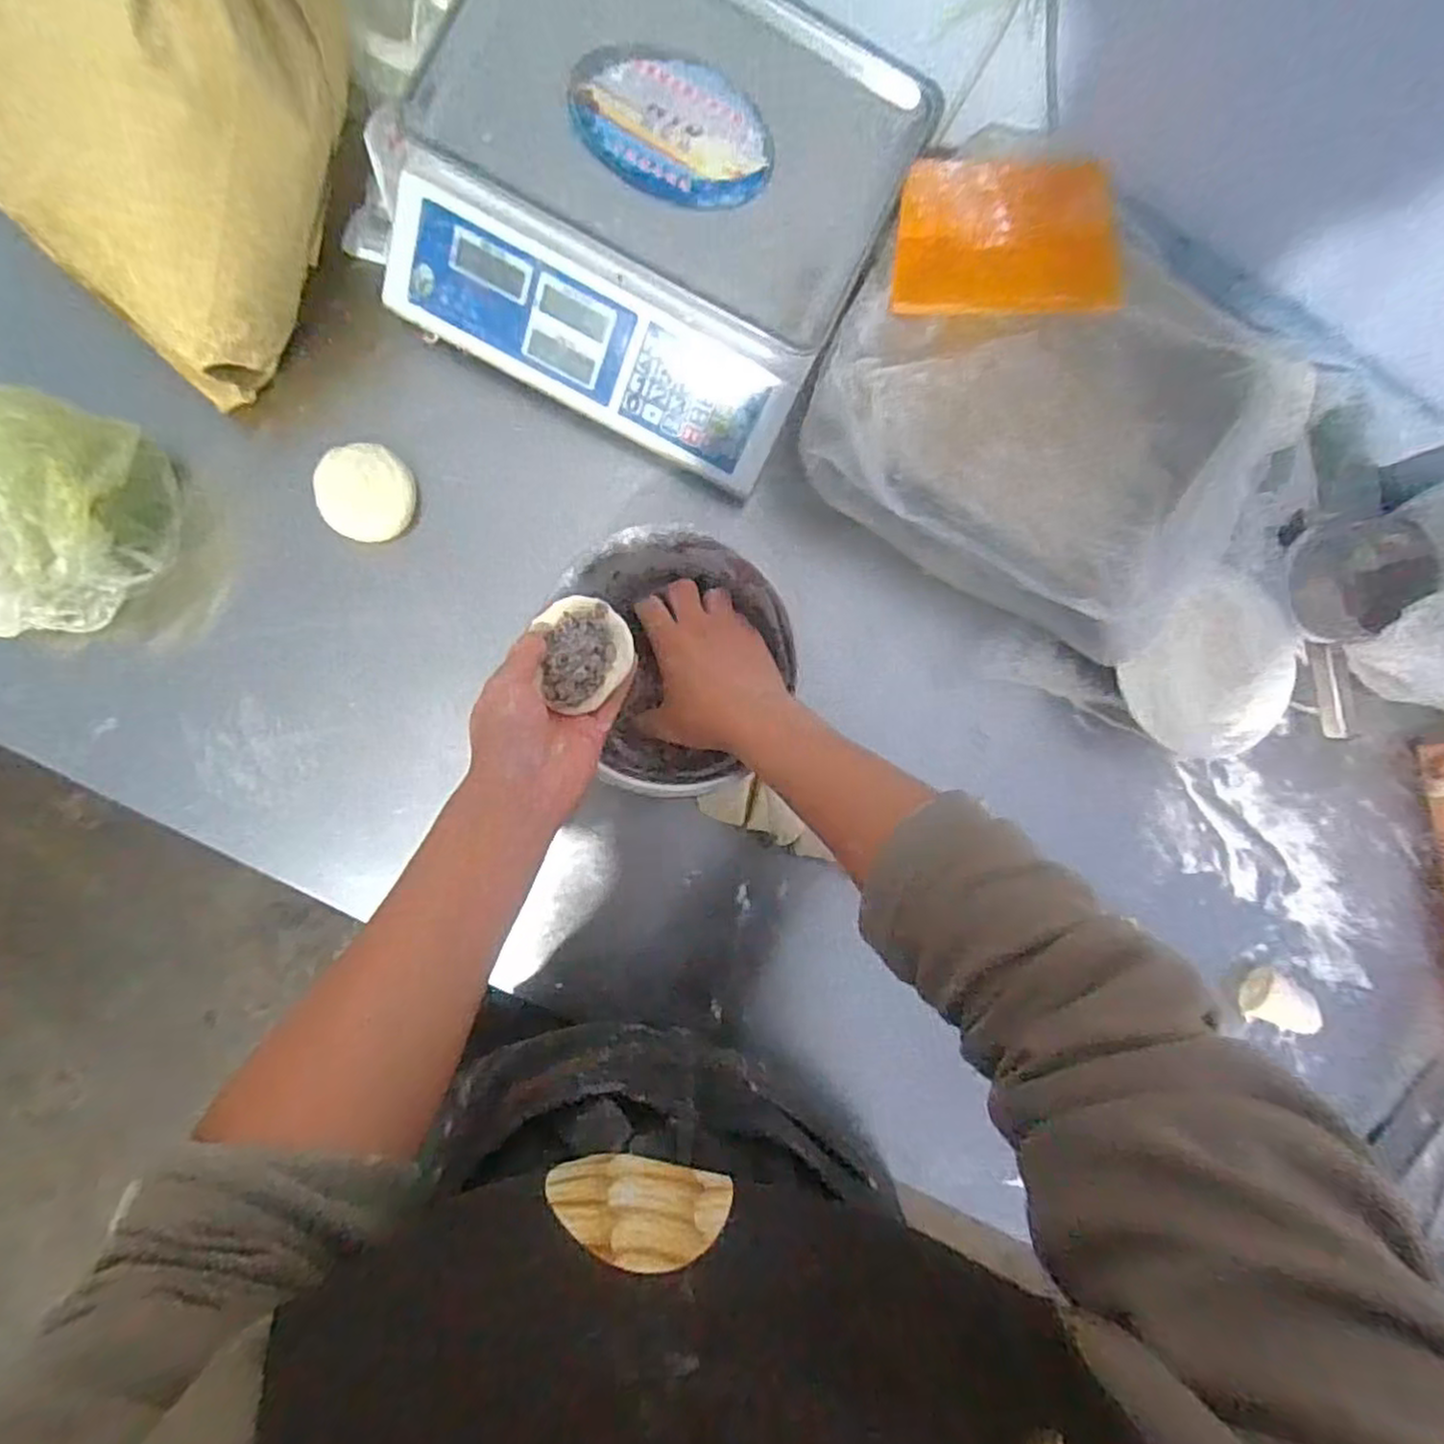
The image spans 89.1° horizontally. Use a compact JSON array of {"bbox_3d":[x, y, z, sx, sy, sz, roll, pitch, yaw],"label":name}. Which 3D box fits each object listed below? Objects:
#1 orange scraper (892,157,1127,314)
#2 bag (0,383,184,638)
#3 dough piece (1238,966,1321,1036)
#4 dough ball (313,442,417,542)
[{"bbox_3d":[0.224,-0.377,0.570,0.180,0.010,0.112,-4,92,-6],"label":"orange scraper"},{"bbox_3d":[-0.489,-0.140,0.538,0.117,0.126,0.171,16,90,-6],"label":"bag"},{"bbox_3d":[0.528,0.266,0.693,0.057,0.034,0.052,0,92,-6],"label":"dough piece"},{"bbox_3d":[-0.292,-0.189,0.601,0.075,0.034,0.074,0,92,-6],"label":"dough ball"}]

